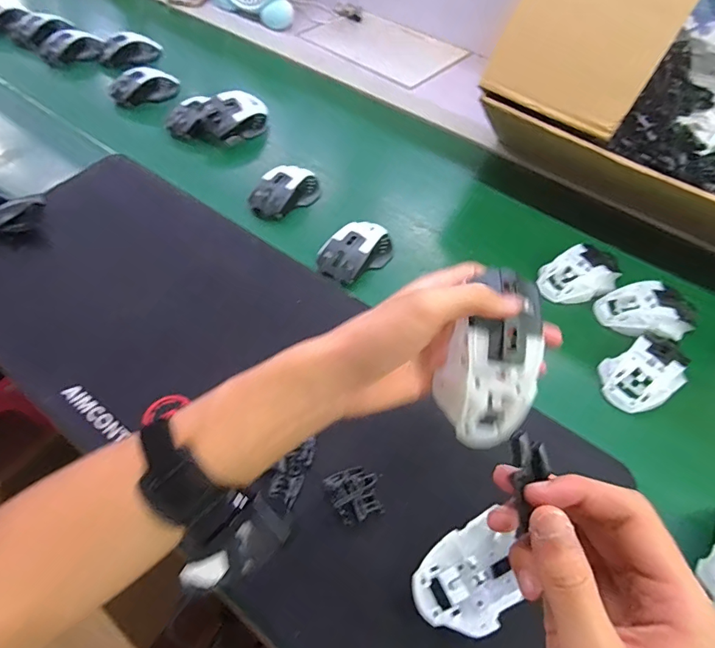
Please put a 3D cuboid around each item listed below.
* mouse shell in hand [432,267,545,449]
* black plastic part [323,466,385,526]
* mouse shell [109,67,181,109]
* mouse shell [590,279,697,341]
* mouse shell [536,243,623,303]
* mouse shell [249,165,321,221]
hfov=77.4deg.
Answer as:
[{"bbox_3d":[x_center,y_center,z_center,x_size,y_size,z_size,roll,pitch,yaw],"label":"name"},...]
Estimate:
[{"bbox_3d":[0.090,0.024,0.299,0.058,0.038,0.119,8,98,-13],"label":"mouse shell in hand"},{"bbox_3d":[0.000,0.155,0.406,0.047,0.027,0.044,-20,59,-17],"label":"black plastic part"},{"bbox_3d":[-0.379,-0.424,0.794,0.116,0.035,0.067,-18,59,-15],"label":"mouse shell"},{"bbox_3d":[0.350,-0.018,0.539,0.107,0.031,0.067,6,55,1],"label":"mouse shell"},{"bbox_3d":[0.283,-0.064,0.568,0.099,0.034,0.061,-14,58,-13],"label":"mouse shell"},{"bbox_3d":[-0.102,-0.190,0.636,0.068,0.032,0.100,32,59,17],"label":"mouse shell"}]

